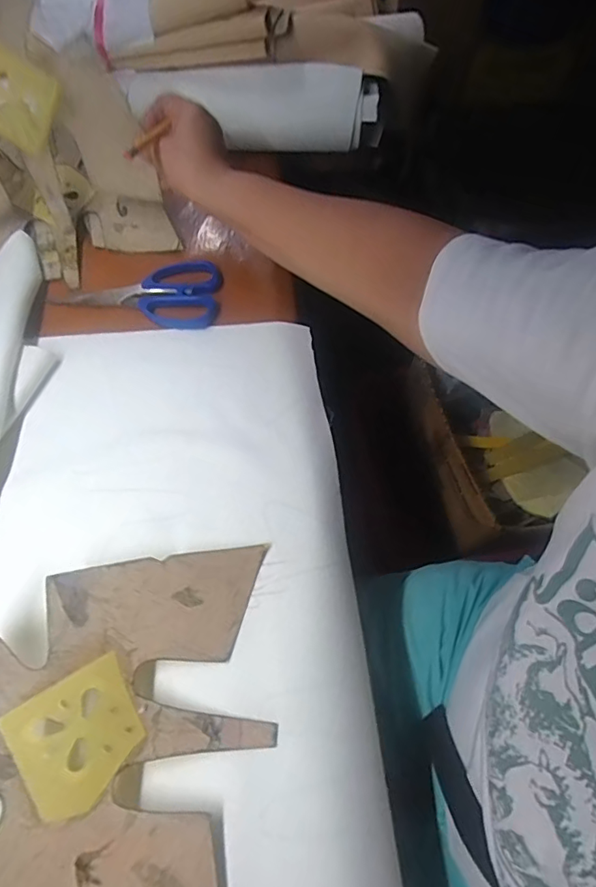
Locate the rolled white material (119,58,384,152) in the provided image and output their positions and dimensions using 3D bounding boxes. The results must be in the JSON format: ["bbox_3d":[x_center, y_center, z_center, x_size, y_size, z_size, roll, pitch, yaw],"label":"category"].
[{"bbox_3d":[-0.050,-0.385,0.557,0.287,0.065,0.060,7,65,4],"label":"rolled white material"}]

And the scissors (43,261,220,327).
[{"bbox_3d":[-0.163,-0.155,0.498,0.165,0.016,0.073,3,64,3],"label":"scissors"}]

